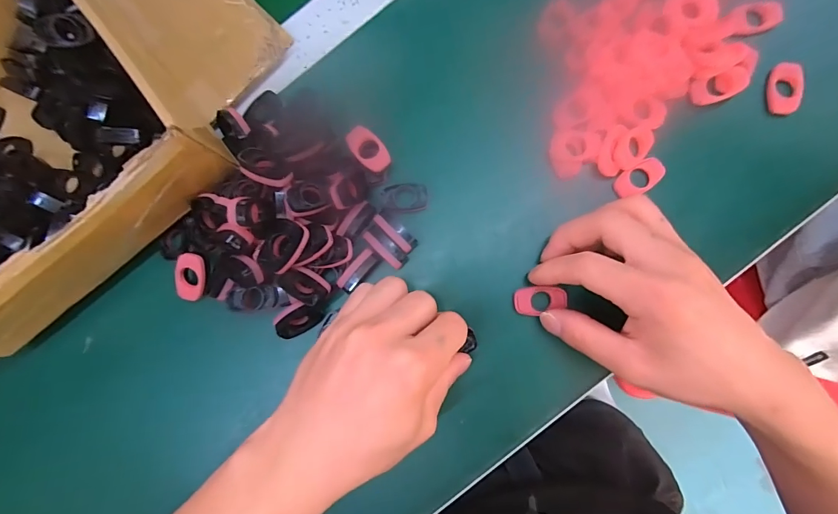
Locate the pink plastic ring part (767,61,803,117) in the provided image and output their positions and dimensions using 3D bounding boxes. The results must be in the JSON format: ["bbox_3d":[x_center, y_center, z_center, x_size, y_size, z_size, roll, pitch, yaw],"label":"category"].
[{"bbox_3d":[0.239,-0.111,0.260,0.019,0.008,0.034,-4,87,2],"label":"pink plastic ring part"}]

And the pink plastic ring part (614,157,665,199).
[{"bbox_3d":[0.146,-0.052,0.264,0.033,0.005,0.018,-32,83,2],"label":"pink plastic ring part"}]

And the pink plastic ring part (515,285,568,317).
[{"bbox_3d":[0.079,0.028,0.260,0.033,0.004,0.018,-8,87,6],"label":"pink plastic ring part"}]

